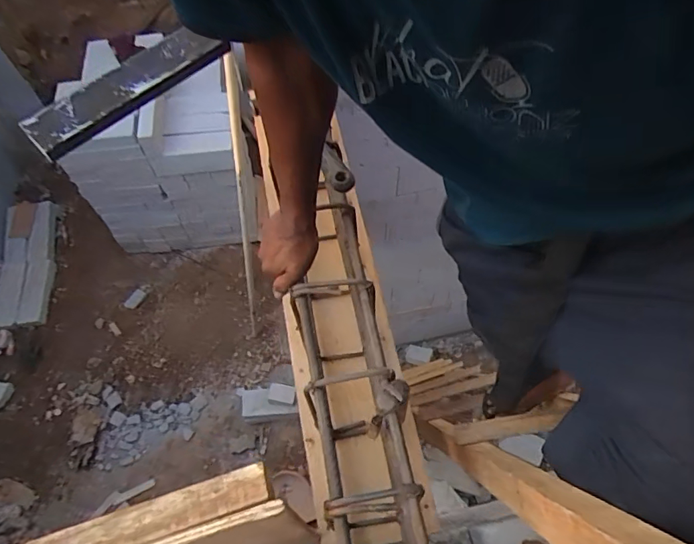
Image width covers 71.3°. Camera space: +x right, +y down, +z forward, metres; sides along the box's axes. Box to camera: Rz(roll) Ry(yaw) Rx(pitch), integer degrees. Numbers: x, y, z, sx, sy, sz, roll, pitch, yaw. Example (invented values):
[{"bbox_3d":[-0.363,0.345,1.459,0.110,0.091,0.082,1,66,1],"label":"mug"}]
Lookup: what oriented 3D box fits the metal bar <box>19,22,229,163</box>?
[{"bbox_3d":[-0.335,-0.289,0.754,0.059,0.054,0.335,39,71,20],"label":"metal bar"}]

